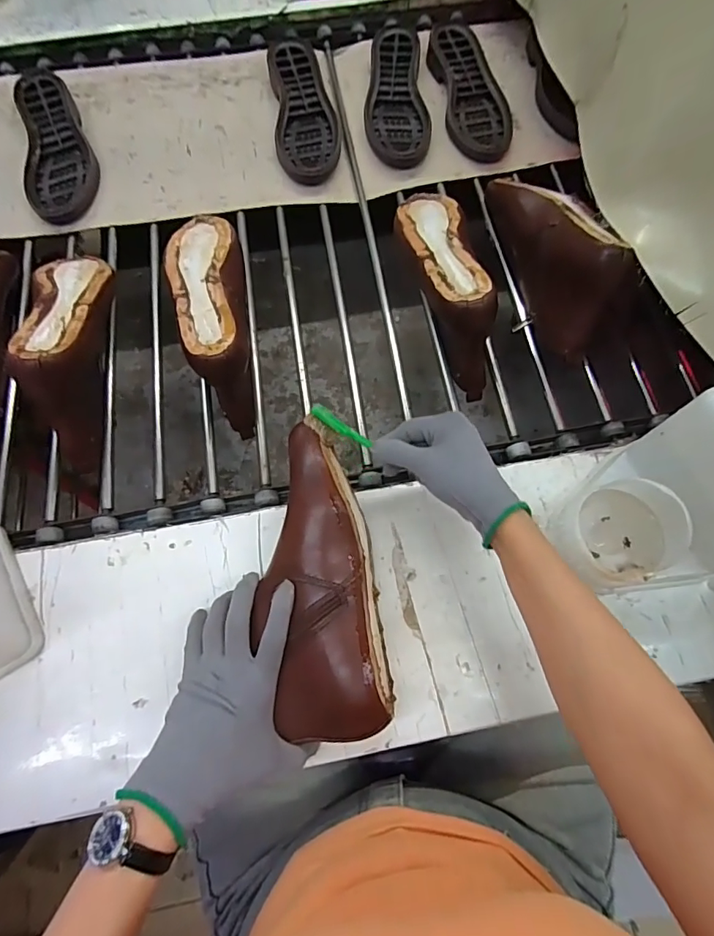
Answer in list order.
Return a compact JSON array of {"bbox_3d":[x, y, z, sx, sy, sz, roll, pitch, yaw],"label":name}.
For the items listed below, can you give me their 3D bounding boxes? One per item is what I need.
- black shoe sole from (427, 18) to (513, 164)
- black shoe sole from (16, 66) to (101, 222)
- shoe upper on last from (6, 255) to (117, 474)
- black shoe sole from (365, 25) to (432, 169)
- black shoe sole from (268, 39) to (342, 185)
[{"bbox_3d":[0.170,-0.589,0.745,0.095,0.024,0.278,-10,71,-3],"label":"black shoe sole"},{"bbox_3d":[-0.443,-0.472,0.704,0.096,0.032,0.270,-20,72,-6],"label":"black shoe sole"},{"bbox_3d":[-0.314,-0.143,0.542,0.080,0.116,0.266,-11,71,-3],"label":"shoe upper on last"},{"bbox_3d":[0.058,-0.571,0.736,0.090,0.027,0.255,-4,71,-1],"label":"black shoe sole"},{"bbox_3d":[-0.079,-0.539,0.726,0.092,0.031,0.269,-6,71,-2],"label":"black shoe sole"}]

